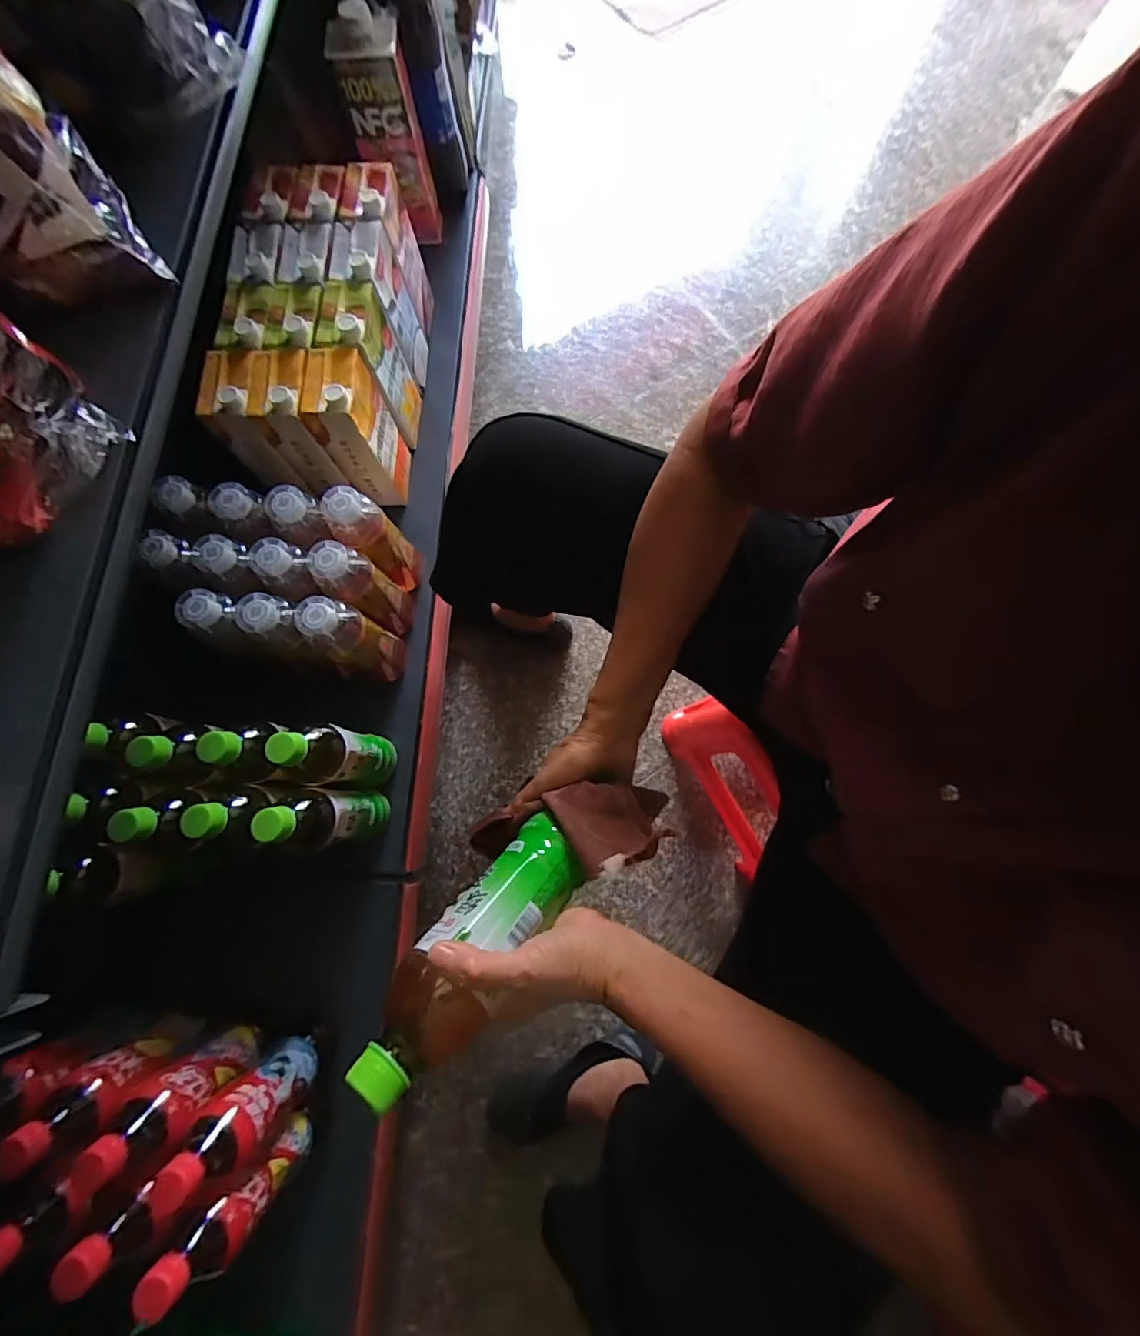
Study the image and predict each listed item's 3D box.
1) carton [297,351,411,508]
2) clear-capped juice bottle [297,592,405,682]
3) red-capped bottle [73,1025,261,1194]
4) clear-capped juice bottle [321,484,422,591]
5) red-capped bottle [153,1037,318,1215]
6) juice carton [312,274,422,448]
[{"bbox_3d":[-0.287,-0.321,0.672,0.076,0.190,0.104,-5,77,-1],"label":"carton"},{"bbox_3d":[-0.262,-0.032,0.607,0.064,0.160,0.064,0,77,0],"label":"clear-capped juice bottle"},{"bbox_3d":[-0.369,0.409,0.468,0.067,0.153,0.059,27,78,6],"label":"red-capped bottle"},{"bbox_3d":[-0.250,-0.166,0.645,0.067,0.170,0.066,0,77,0],"label":"clear-capped juice bottle"},{"bbox_3d":[-0.304,0.421,0.467,0.051,0.164,0.061,-43,80,-9],"label":"red-capped bottle"},{"bbox_3d":[-0.276,-0.418,0.690,0.072,0.190,0.109,2,77,1],"label":"juice carton"}]

